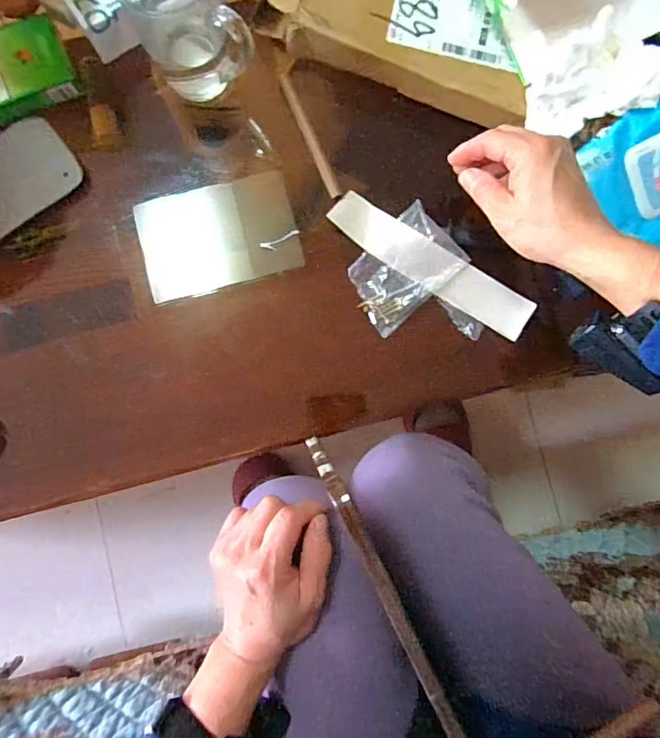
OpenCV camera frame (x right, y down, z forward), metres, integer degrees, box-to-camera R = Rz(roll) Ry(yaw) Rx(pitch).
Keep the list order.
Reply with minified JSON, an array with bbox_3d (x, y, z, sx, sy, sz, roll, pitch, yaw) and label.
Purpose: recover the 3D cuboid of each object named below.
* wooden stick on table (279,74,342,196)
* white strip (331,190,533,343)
[{"bbox_3d":[-0.019,-0.219,0.439,0.011,0.013,0.121,-25,86,-3],"label":"wooden stick on table"},{"bbox_3d":[0.093,-0.096,0.428,0.205,0.024,0.042,34,85,2],"label":"white strip"}]

